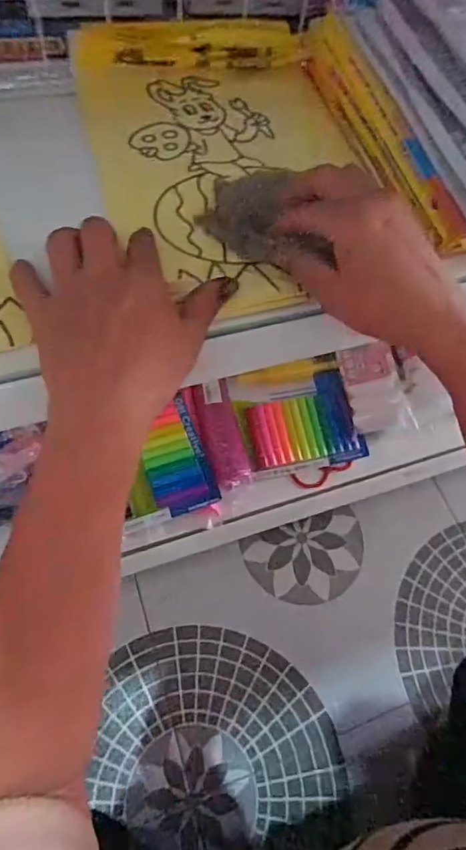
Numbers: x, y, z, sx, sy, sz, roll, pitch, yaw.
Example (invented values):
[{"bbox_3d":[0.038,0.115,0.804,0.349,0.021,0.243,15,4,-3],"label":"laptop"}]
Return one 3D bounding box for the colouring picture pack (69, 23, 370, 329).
[{"bbox_3d":[0.001,-0.210,0.383,0.207,0.028,0.302,-11,64,-11],"label":"colouring picture pack"}]

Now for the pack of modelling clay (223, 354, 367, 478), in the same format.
[{"bbox_3d":[0.087,-0.013,0.669,0.160,0.016,0.146,-13,81,-12],"label":"pack of modelling clay"}]

